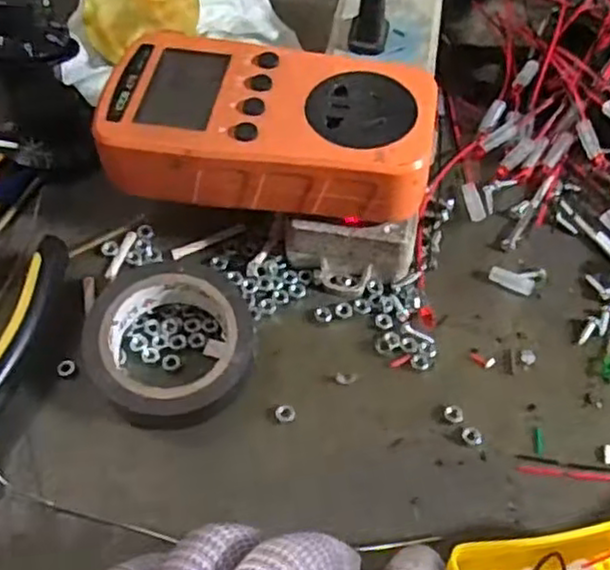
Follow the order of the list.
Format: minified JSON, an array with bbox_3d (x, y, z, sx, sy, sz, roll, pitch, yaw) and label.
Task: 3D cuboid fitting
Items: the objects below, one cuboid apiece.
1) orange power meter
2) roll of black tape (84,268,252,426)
[{"bbox_3d":[-0.014,-0.062,0.275,0.124,0.031,0.069,7,57,1],"label":"orange power meter"},{"bbox_3d":[-0.051,0.023,0.268,0.061,0.024,0.056,1,59,-2],"label":"roll of black tape"}]

